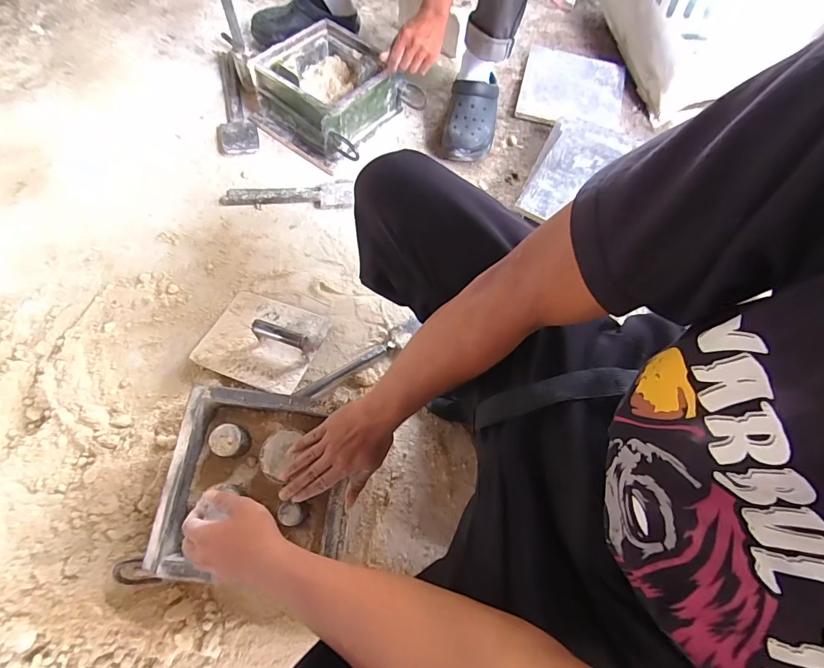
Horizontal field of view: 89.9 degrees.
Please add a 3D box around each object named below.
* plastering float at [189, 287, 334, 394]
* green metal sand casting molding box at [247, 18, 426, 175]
[{"bbox_3d":[-0.268,-0.004,0.721,0.204,0.067,0.170,17,59,12],"label":"plastering float"},{"bbox_3d":[-0.171,-0.521,0.905,0.281,0.131,0.262,36,72,10],"label":"green metal sand casting molding box"}]

